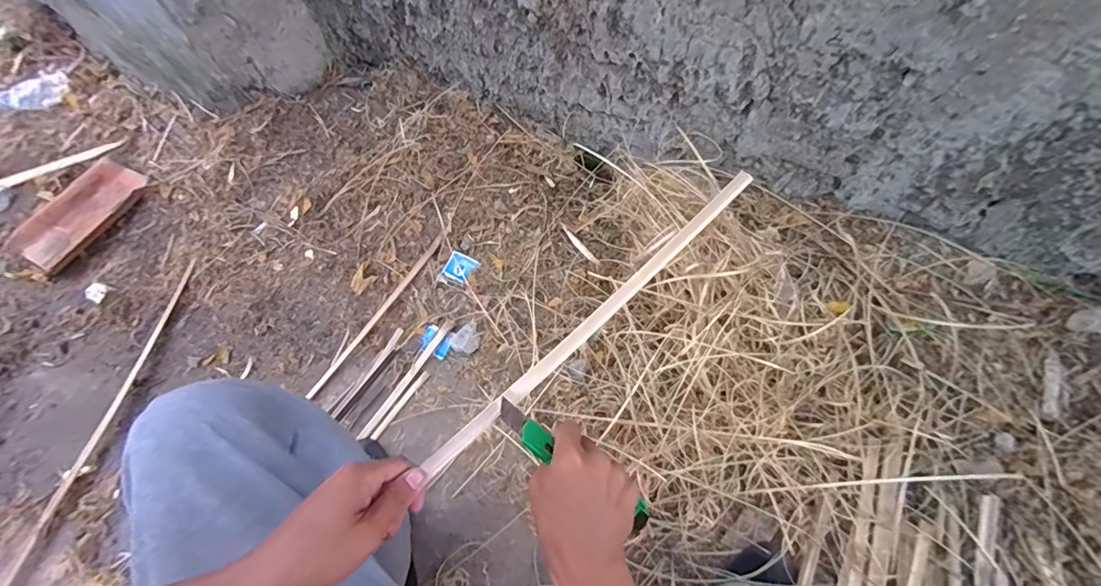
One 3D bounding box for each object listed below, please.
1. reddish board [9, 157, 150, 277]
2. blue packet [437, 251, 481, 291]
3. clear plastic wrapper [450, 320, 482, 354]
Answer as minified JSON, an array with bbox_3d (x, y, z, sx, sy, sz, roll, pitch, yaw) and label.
[{"bbox_3d":[-1.124,-0.193,1.115,0.194,0.022,0.290,22,63,14],"label":"reddish board"},{"bbox_3d":[-0.198,-0.047,1.009,0.066,0.004,0.074,27,79,5],"label":"blue packet"},{"bbox_3d":[-0.168,0.094,0.950,0.052,0.011,0.066,38,68,21],"label":"clear plastic wrapper"}]

